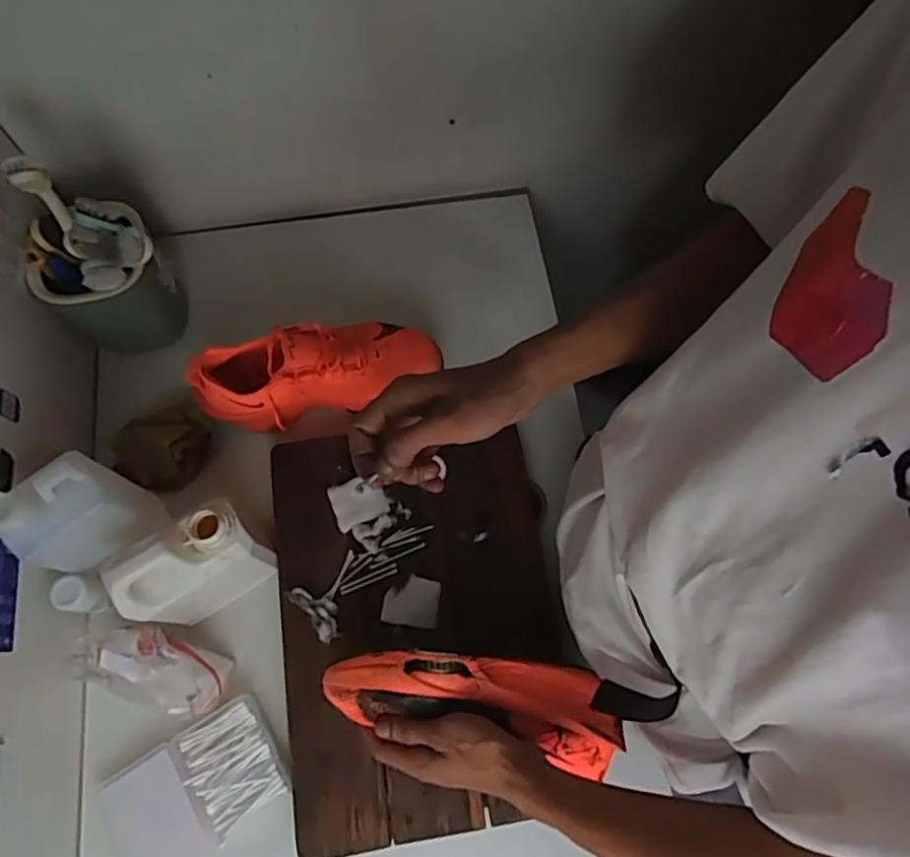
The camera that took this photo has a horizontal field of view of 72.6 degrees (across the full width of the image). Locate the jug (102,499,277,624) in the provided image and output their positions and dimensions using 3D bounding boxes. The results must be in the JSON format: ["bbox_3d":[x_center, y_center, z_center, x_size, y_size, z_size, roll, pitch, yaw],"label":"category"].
[{"bbox_3d":[-0.253,0.135,0.610,0.125,0.151,0.063,-33,74,-12],"label":"jug"}]

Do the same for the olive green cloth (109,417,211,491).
[{"bbox_3d":[-0.350,0.025,0.726,0.102,0.035,0.085,7,70,1],"label":"olive green cloth"}]

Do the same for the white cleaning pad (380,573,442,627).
[{"bbox_3d":[-0.045,0.179,0.647,0.058,0.007,0.050,8,70,2],"label":"white cleaning pad"}]

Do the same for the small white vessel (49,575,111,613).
[{"bbox_3d":[-0.370,0.164,0.616,0.033,0.048,0.035,-13,71,-6],"label":"small white vessel"}]

